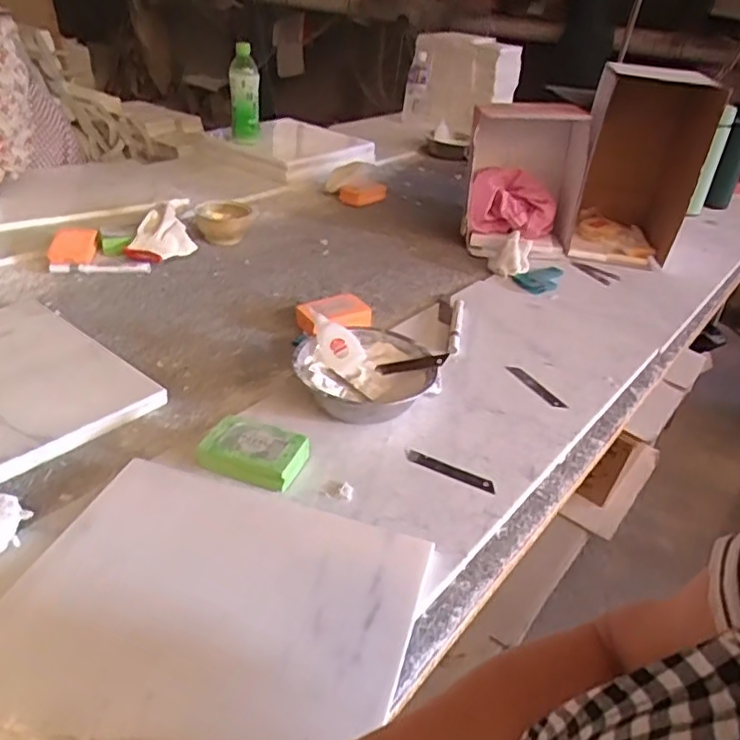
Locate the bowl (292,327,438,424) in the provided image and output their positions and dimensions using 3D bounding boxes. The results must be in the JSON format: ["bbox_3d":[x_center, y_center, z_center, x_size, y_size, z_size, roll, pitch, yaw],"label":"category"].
[{"bbox_3d":[-0.003,0.015,0.750,0.156,0.057,0.154,3,34,-2],"label":"bowl"}]

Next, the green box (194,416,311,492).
[{"bbox_3d":[-0.115,0.080,0.643,0.094,0.030,0.063,16,36,15],"label":"green box"}]

